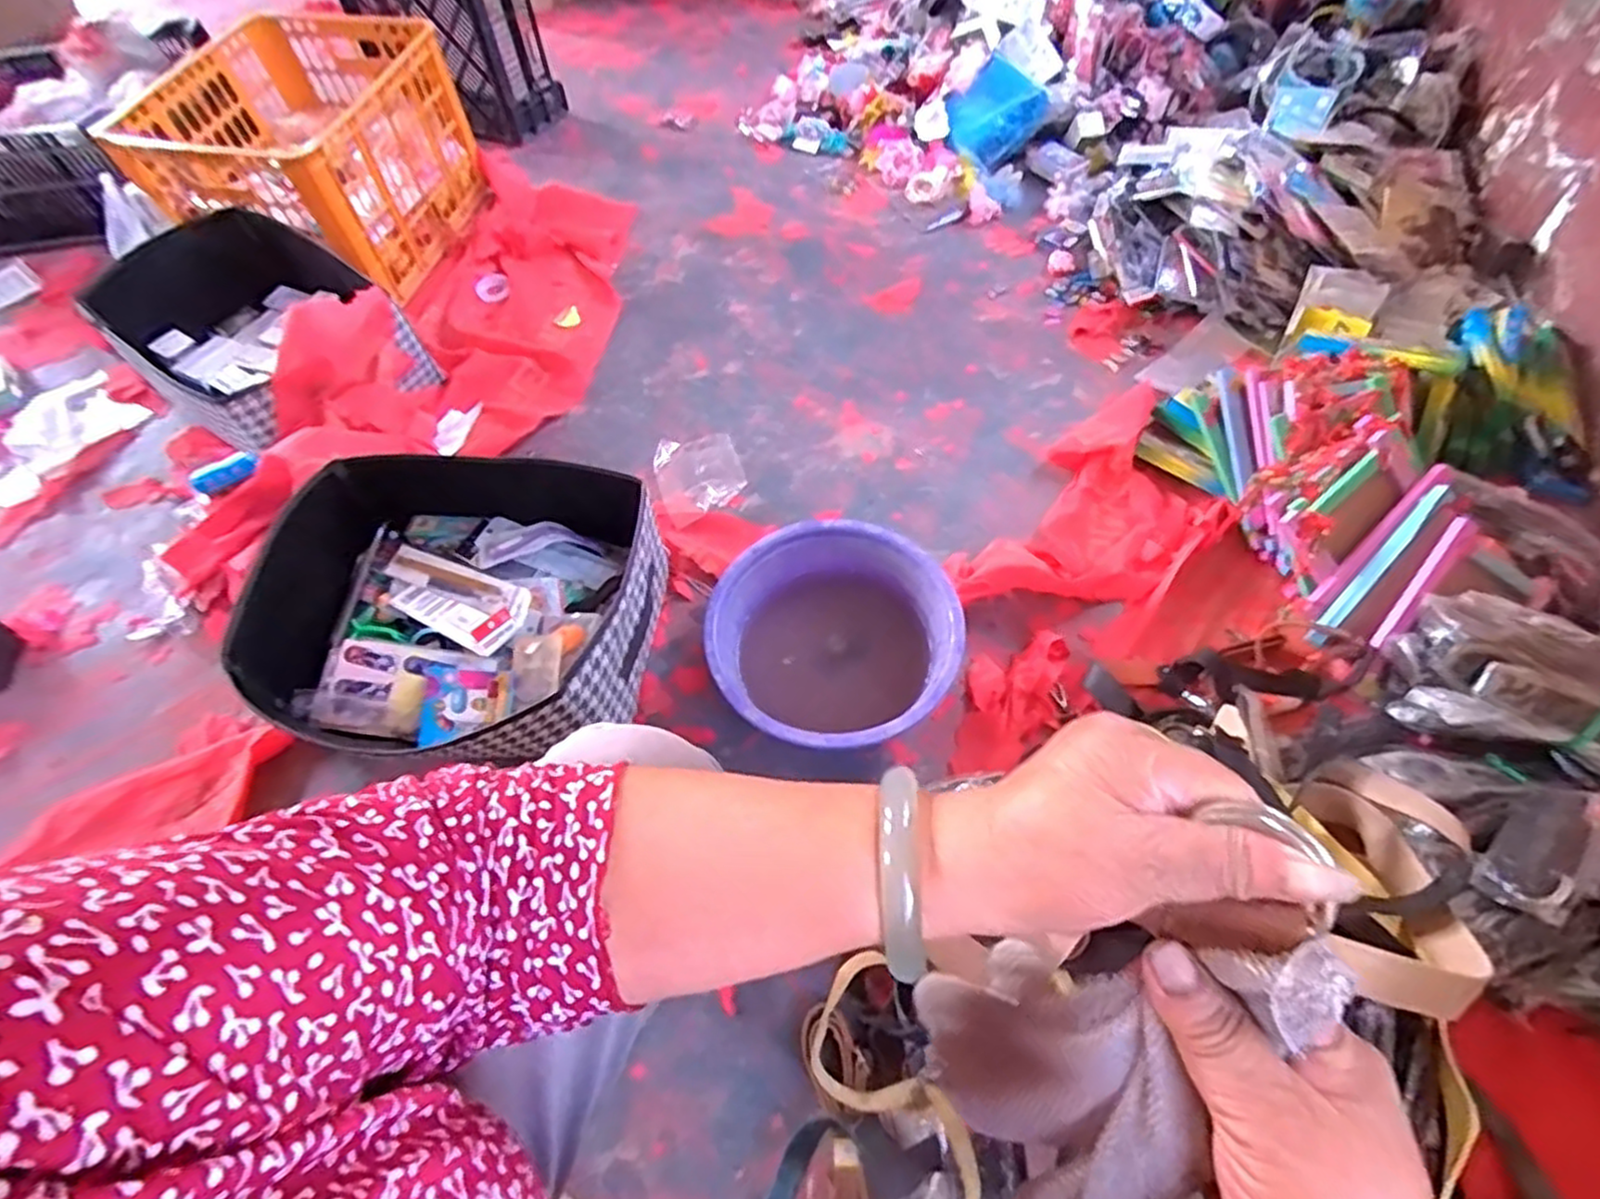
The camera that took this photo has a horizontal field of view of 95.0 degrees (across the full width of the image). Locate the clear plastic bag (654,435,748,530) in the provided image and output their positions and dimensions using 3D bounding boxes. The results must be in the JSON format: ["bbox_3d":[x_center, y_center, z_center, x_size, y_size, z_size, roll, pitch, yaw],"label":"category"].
[{"bbox_3d":[-0.150,-0.187,1.108,0.128,0.031,0.160,-19,59,-9],"label":"clear plastic bag"}]

